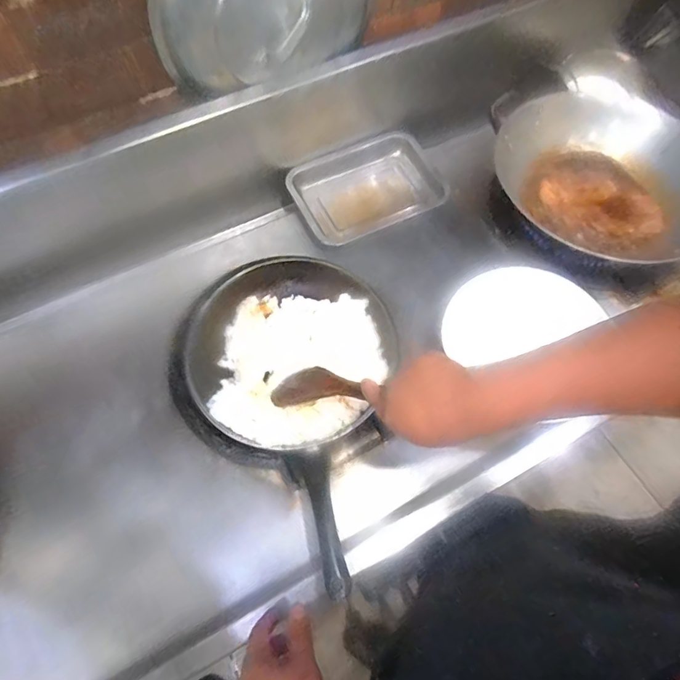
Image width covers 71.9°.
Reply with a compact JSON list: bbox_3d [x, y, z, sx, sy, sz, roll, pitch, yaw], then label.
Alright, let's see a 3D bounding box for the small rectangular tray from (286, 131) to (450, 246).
[{"bbox_3d":[0.047,-0.267,0.864,0.261,0.063,0.199,-19,66,-8],"label":"small rectangular tray"}]

